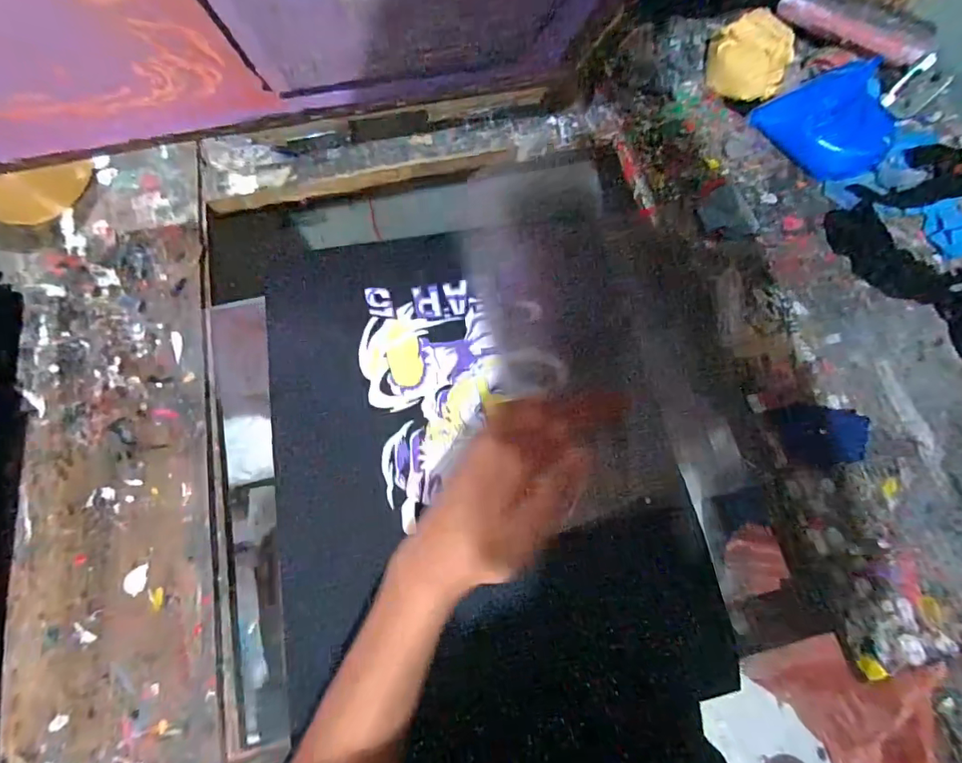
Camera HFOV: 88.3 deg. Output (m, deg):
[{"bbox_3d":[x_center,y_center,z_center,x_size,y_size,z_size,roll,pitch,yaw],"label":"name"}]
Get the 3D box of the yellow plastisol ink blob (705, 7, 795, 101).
[{"bbox_3d":[0.326,-0.397,0.601,0.098,0.063,0.100,30,73,9],"label":"yellow plastisol ink blob"}]

